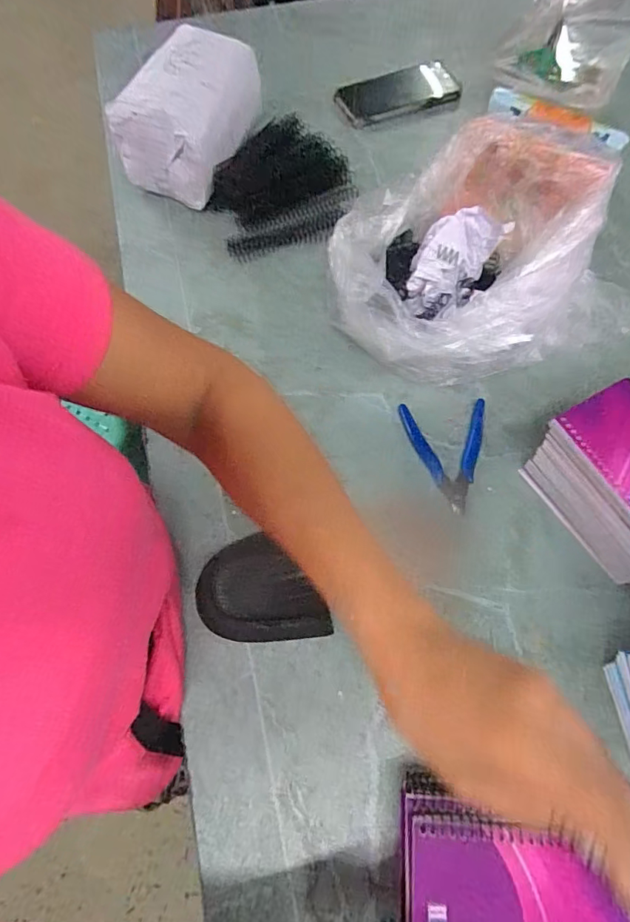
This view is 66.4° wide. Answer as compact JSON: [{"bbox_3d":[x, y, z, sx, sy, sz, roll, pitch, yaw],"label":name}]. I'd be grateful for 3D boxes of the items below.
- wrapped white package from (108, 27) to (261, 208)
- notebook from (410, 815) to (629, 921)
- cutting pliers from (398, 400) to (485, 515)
[{"bbox_3d":[-0.148,-0.428,0.602,0.125,0.102,0.181,24,69,10],"label":"wrapped white package"},{"bbox_3d":[0.123,0.272,0.294,0.126,0.008,0.079,4,67,2],"label":"notebook"},{"bbox_3d":[0.136,-0.005,0.478,0.084,0.009,0.114,-6,67,-2],"label":"cutting pliers"}]

